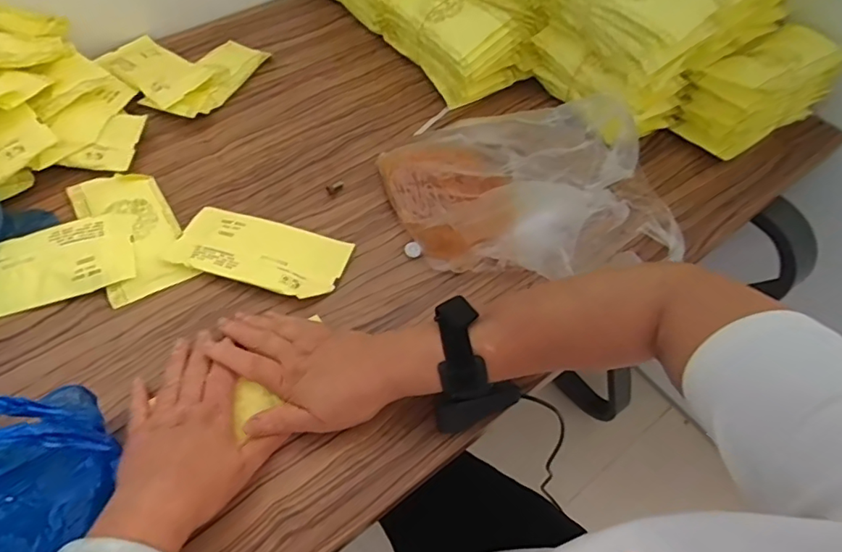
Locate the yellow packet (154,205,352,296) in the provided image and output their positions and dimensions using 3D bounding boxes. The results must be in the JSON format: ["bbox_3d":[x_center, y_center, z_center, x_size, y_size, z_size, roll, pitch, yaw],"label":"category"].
[{"bbox_3d":[-0.164,-0.025,0.543,0.171,0.010,0.079,15,56,8],"label":"yellow packet"}]

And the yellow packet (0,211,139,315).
[{"bbox_3d":[-0.373,-0.010,0.526,0.175,0.011,0.085,-18,66,-8],"label":"yellow packet"}]

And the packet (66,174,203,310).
[{"bbox_3d":[-0.300,-0.048,0.554,0.084,0.012,0.175,-28,61,-20],"label":"packet"}]

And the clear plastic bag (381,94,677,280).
[{"bbox_3d":[0.117,-0.096,0.558,0.259,0.086,0.267,-24,60,-19],"label":"clear plastic bag"}]

